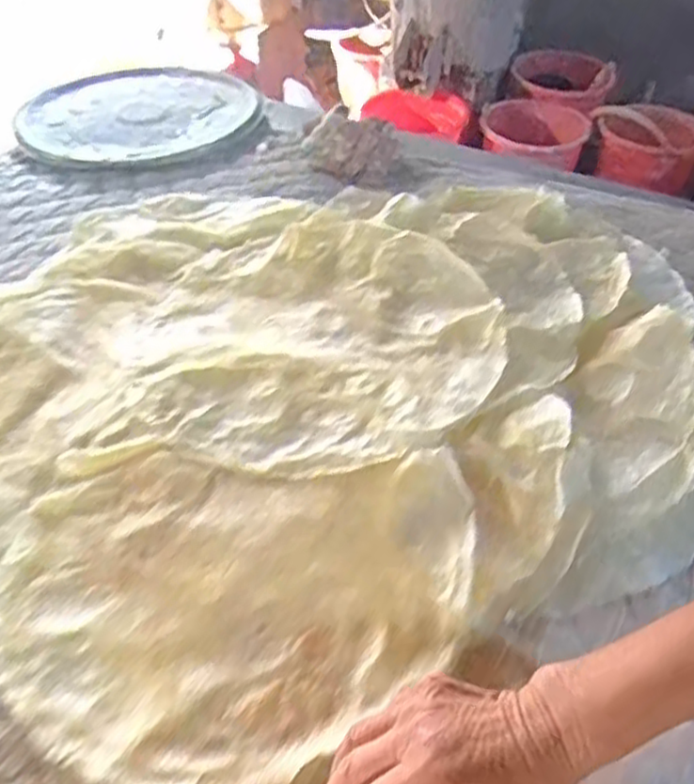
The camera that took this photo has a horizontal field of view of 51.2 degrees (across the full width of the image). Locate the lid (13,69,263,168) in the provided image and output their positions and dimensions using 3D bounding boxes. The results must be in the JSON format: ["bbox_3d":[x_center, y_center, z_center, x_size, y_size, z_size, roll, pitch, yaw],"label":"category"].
[{"bbox_3d":[-0.323,-0.422,1.093,0.343,0.023,0.336,-1,45,1],"label":"lid"}]

